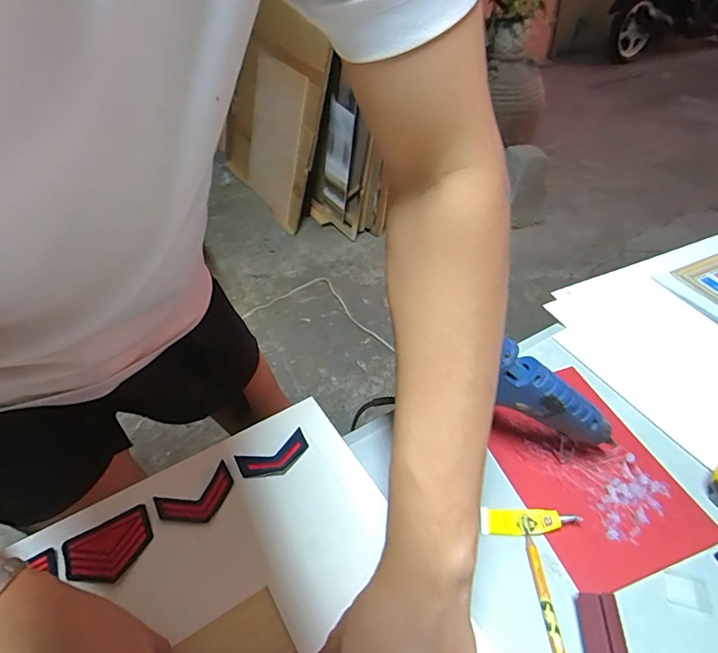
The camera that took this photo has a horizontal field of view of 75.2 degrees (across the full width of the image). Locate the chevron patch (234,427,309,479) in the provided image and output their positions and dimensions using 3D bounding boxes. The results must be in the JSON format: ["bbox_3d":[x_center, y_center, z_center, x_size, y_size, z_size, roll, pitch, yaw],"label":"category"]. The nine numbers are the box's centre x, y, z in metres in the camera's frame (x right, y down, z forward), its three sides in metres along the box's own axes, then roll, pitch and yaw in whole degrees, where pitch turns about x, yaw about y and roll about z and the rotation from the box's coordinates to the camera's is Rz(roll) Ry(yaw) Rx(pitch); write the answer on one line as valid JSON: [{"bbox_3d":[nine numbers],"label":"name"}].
[{"bbox_3d":[-0.076,0.119,0.424,0.064,0.004,0.034,-20,47,-21],"label":"chevron patch"}]

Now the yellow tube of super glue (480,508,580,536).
[{"bbox_3d":[0.141,0.159,0.385,0.079,0.012,0.022,1,43,0],"label":"yellow tube of super glue"}]

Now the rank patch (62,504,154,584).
[{"bbox_3d":[-0.197,0.175,0.366,0.063,0.006,0.052,-20,47,-21],"label":"rank patch"}]

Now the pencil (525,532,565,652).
[{"bbox_3d":[0.138,0.204,0.343,0.009,0.004,0.101,-1,44,-2],"label":"pencil"}]

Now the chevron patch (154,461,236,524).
[{"bbox_3d":[-0.138,0.148,0.398,0.063,0.005,0.040,-27,53,-21],"label":"chevron patch"}]

